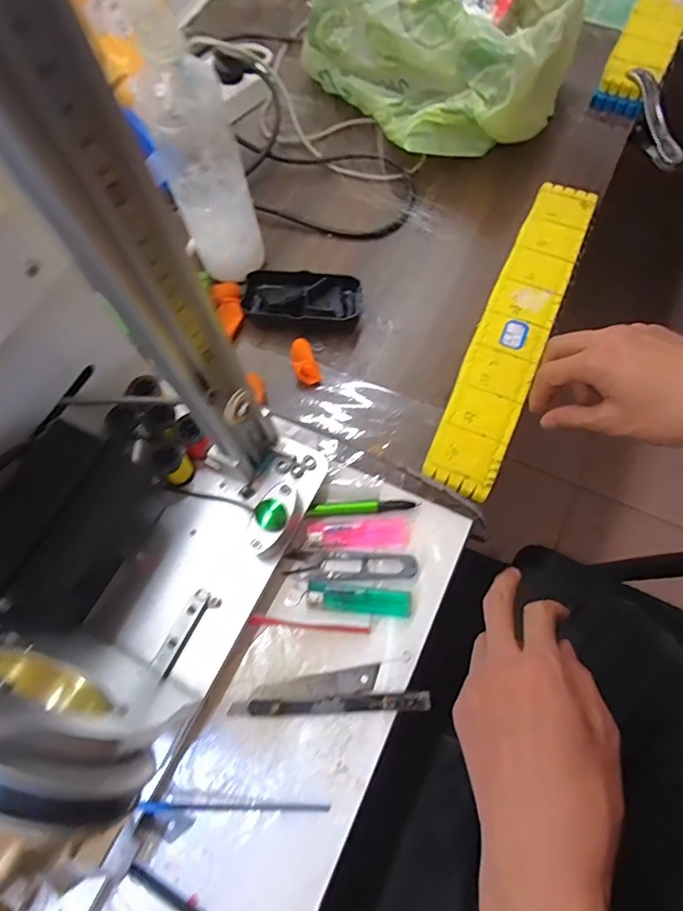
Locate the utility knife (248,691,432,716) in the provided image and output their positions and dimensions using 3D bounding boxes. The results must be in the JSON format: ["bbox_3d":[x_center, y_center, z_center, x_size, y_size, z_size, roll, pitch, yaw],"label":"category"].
[{"bbox_3d":[-0.002,0.176,0.345,0.126,0.012,0.013,-4,69,1],"label":"utility knife"}]

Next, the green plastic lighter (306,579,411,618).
[{"bbox_3d":[0.013,0.108,0.371,0.076,0.009,0.021,6,69,5],"label":"green plastic lighter"}]

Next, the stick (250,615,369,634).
[{"bbox_3d":[-0.023,0.127,0.365,0.089,0.010,0.006,5,69,5],"label":"stick"}]

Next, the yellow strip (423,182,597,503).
[{"bbox_3d":[0.162,-0.121,0.453,0.061,0.012,0.342,23,72,11],"label":"yellow strip"}]

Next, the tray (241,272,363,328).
[{"bbox_3d":[-0.037,-0.146,0.469,0.107,0.030,0.059,3,69,4],"label":"tray"}]

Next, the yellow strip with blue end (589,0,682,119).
[{"bbox_3d":[0.384,-0.536,0.588,0.060,0.037,0.330,24,72,11],"label":"yellow strip with blue end"}]

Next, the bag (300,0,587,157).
[{"bbox_3d":[0.097,-0.435,0.526,0.259,0.107,0.215,36,75,15],"label":"bag"}]

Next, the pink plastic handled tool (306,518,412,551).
[{"bbox_3d":[0.014,0.062,0.388,0.080,0.008,0.024,-3,69,2],"label":"pink plastic handled tool"}]

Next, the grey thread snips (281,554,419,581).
[{"bbox_3d":[0.008,0.088,0.383,0.101,0.009,0.018,-1,69,2],"label":"grey thread snips"}]

